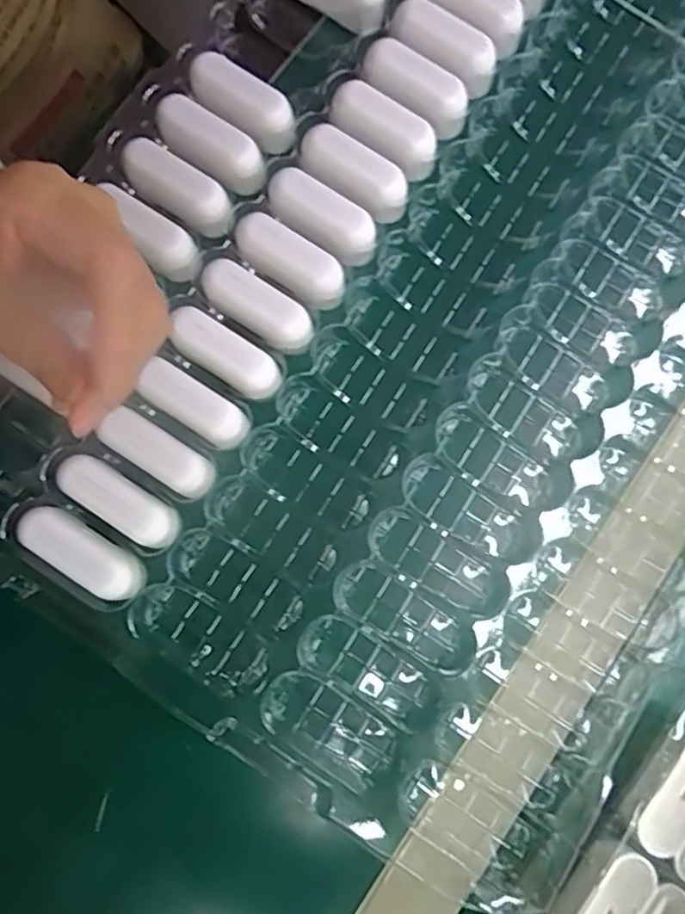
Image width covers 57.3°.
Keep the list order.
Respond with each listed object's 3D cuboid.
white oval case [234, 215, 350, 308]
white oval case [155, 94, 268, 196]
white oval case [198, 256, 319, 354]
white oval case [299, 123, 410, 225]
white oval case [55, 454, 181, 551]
[{"bbox_3d":[-0.028,-0.103,0.328,0.061,0.016,0.025,31,82,3],"label":"white oval case"},{"bbox_3d":[-0.070,-0.168,0.336,0.063,0.016,0.026,30,82,3],"label":"white oval case"},{"bbox_3d":[-0.045,-0.078,0.332,0.061,0.032,0.025,34,82,3],"label":"white oval case"},{"bbox_3d":[0.007,-0.153,0.337,0.064,0.013,0.026,33,82,3],"label":"white oval case"},{"bbox_3d":[-0.111,0.024,0.316,0.062,0.030,0.024,33,82,3],"label":"white oval case"}]

